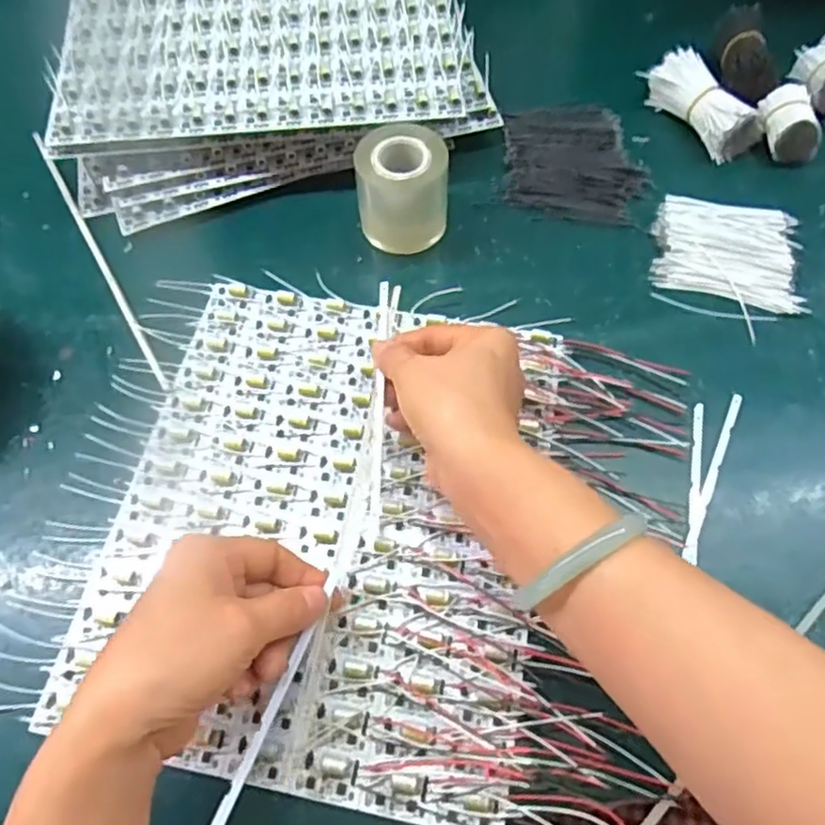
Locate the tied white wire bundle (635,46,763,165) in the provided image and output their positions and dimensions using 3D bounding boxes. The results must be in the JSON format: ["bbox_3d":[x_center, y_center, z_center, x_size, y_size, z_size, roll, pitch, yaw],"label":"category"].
[{"bbox_3d":[0.223,-0.240,0.523,0.044,0.035,0.099,-25,65,-10],"label":"tied white wire bundle"}]

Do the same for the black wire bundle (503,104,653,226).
[{"bbox_3d":[0.124,-0.196,0.520,0.101,0.005,0.123,1,63,3],"label":"black wire bundle"}]

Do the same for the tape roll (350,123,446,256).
[{"bbox_3d":[-0.007,-0.156,0.473,0.061,0.066,0.052,-6,63,-1],"label":"tape roll"}]

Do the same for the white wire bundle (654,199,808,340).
[{"bbox_3d":[0.219,-0.109,0.471,0.096,0.009,0.104,8,64,6],"label":"white wire bundle"}]

